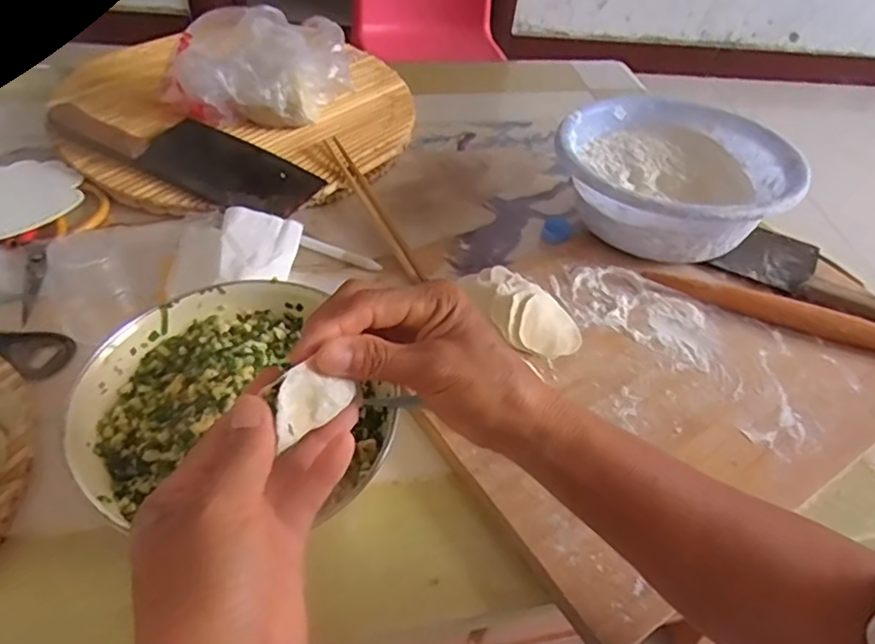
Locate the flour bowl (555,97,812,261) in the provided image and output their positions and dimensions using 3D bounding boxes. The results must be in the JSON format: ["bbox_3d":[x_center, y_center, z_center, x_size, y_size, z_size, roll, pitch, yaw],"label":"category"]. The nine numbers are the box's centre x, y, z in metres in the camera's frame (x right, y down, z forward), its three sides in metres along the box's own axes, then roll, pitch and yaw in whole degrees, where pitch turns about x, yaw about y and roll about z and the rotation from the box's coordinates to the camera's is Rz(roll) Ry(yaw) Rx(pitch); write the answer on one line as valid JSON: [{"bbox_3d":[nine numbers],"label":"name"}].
[{"bbox_3d":[0.234,-0.154,0.642,0.214,0.096,0.253,6,47,-2],"label":"flour bowl"}]

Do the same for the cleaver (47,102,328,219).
[{"bbox_3d":[-0.275,-0.192,0.662,0.295,0.035,0.104,25,49,16],"label":"cleaver"}]

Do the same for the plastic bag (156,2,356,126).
[{"bbox_3d":[-0.211,-0.295,0.715,0.209,0.114,0.099,2,47,-6],"label":"plastic bag"}]

